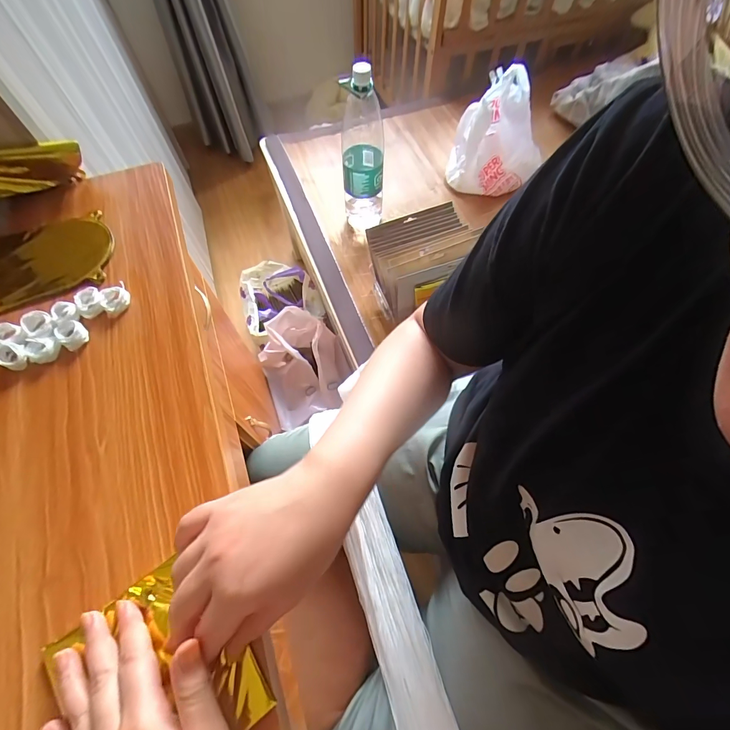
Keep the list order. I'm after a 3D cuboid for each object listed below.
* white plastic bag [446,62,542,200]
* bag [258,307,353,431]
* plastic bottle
[{"bbox_3d":[0.311,-0.535,0.869,0.189,0.208,0.147,-38,67,-17],"label":"white plastic bag"},{"bbox_3d":[-0.158,-0.002,0.971,0.220,0.161,0.240,-18,63,-8],"label":"bag"},{"bbox_3d":[-0.005,-0.429,0.776,0.084,0.356,0.078,-5,62,-1],"label":"plastic bottle"}]

